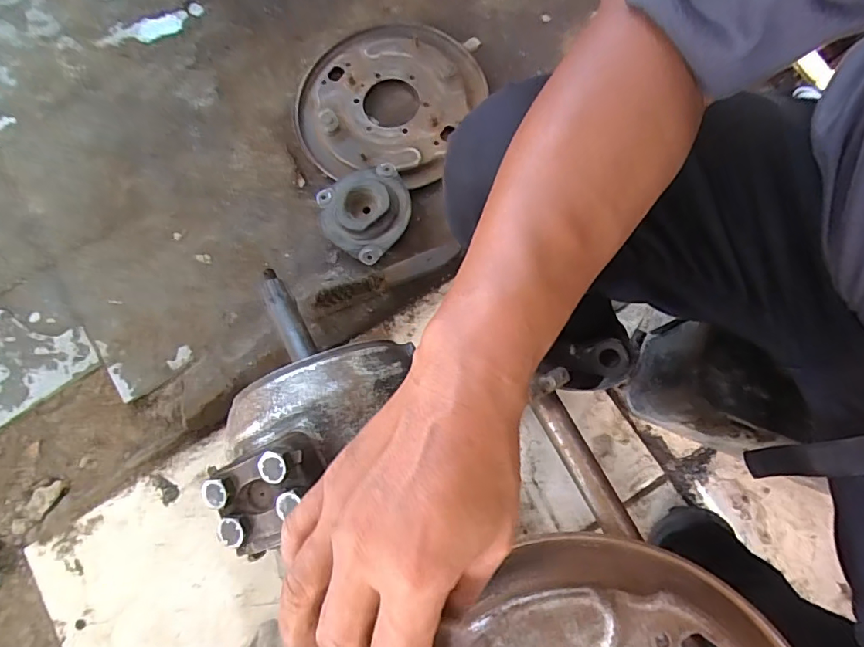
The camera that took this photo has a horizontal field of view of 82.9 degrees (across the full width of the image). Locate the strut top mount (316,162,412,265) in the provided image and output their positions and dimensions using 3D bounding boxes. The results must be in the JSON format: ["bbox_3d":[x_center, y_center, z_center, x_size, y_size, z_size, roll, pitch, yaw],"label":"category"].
[{"bbox_3d":[-0.095,-0.163,0.727,0.131,0.059,0.137,0,76,1],"label":"strut top mount"}]

